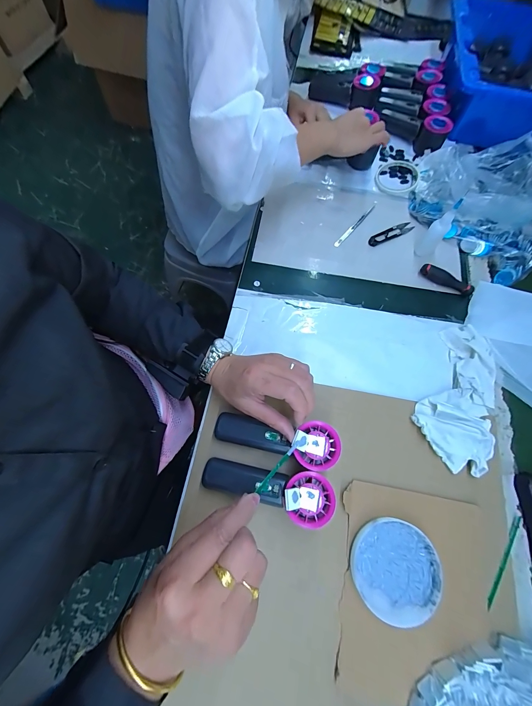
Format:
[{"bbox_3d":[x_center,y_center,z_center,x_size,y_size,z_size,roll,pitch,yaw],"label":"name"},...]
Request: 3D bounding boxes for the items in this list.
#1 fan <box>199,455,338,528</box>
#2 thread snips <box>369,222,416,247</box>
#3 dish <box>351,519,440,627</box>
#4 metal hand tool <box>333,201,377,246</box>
[{"bbox_3d":[0.001,0.157,0.330,0.151,0.058,0.052,17,69,4],"label":"fan"},{"bbox_3d":[0.240,-0.227,0.527,0.098,0.010,0.022,-28,72,-13],"label":"thread snips"},{"bbox_3d":[0.151,0.251,0.323,0.098,0.013,0.097,19,69,5],"label":"dish"},{"bbox_3d":[0.175,-0.249,0.530,0.010,0.008,0.134,41,72,12],"label":"metal hand tool"}]

